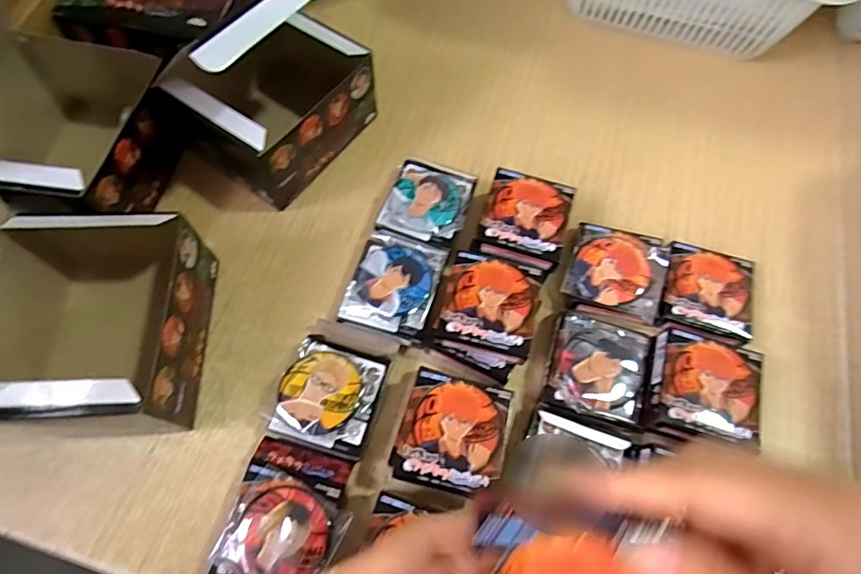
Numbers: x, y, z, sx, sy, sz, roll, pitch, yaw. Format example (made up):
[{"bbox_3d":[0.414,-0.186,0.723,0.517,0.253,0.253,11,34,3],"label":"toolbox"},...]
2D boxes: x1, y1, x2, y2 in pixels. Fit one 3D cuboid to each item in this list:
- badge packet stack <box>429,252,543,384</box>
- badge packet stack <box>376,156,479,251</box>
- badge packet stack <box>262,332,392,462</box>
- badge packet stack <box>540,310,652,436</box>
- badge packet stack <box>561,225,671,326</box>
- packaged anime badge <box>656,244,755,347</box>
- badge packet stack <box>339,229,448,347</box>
[{"bbox_3d":[0.043,0.020,0.366,0.069,0.042,0.085,20,67,6],"label":"badge packet stack"},{"bbox_3d":[-0.002,-0.069,0.409,0.064,0.030,0.075,18,67,5],"label":"badge packet stack"},{"bbox_3d":[-0.068,0.075,0.344,0.066,0.036,0.072,20,67,6],"label":"badge packet stack"},{"bbox_3d":[0.117,0.064,0.357,0.064,0.034,0.078,20,67,6],"label":"badge packet stack"},{"bbox_3d":[0.145,-0.012,0.390,0.071,0.035,0.071,18,67,5],"label":"badge packet stack"},{"bbox_3d":[0.212,0.007,0.388,0.068,0.026,0.074,16,67,4],"label":"packaged anime badge"},{"bbox_3d":[-0.027,0.001,0.379,0.064,0.033,0.077,18,67,5],"label":"badge packet stack"}]

